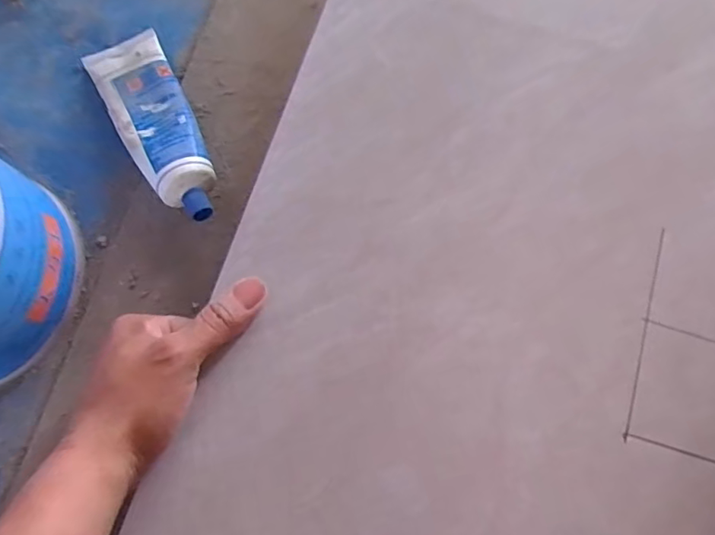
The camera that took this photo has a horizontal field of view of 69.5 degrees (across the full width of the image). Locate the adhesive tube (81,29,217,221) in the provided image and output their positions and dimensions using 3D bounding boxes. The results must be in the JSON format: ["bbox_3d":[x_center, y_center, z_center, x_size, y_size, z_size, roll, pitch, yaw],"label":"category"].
[{"bbox_3d":[-0.153,-0.111,0.386,0.057,0.040,0.177,-28,80,-7],"label":"adhesive tube"}]

